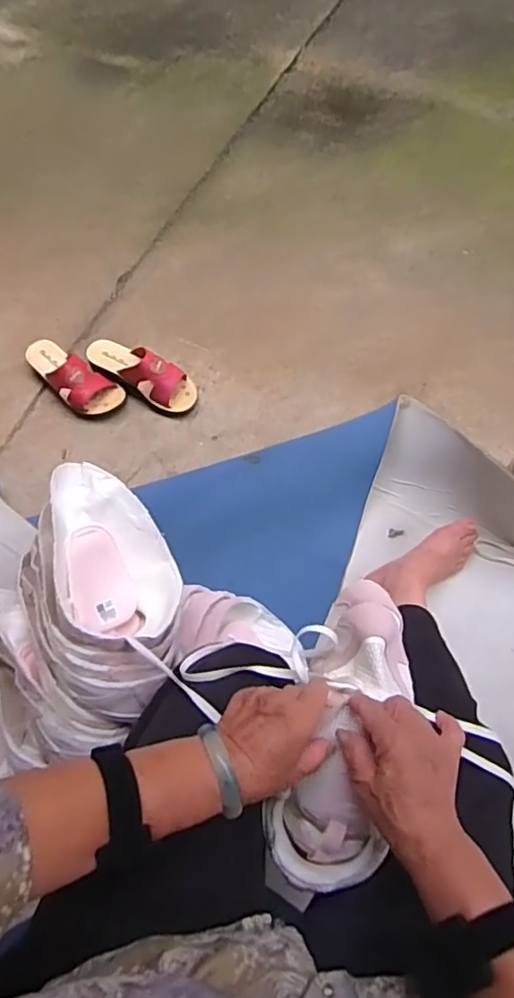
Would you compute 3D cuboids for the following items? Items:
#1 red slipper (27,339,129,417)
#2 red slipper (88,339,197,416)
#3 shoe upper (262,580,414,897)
[{"bbox_3d":[-0.358,-0.236,1.114,0.219,0.076,0.091,36,70,17],"label":"red slipper"},{"bbox_3d":[-0.218,-0.240,1.113,0.219,0.080,0.081,29,68,14],"label":"red slipper"},{"bbox_3d":[0.084,0.202,0.530,0.097,0.072,0.264,14,73,8],"label":"shoe upper"}]

